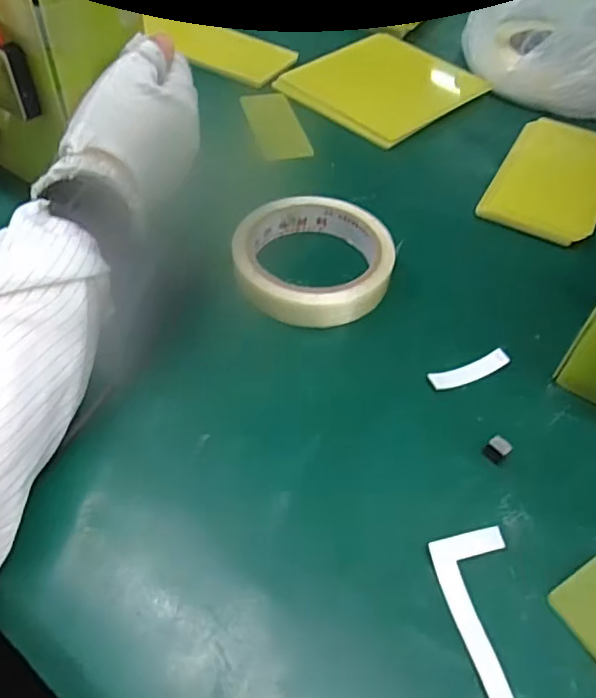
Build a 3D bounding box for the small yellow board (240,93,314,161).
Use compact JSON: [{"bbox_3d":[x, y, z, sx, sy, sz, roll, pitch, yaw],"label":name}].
[{"bbox_3d":[-0.019,-0.185,0.490,0.040,0.005,0.095,-10,52,-12],"label":"small yellow board"}]

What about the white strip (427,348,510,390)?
[{"bbox_3d":[0.096,0.012,0.330,0.049,0.005,0.012,-18,54,-17],"label":"white strip"}]

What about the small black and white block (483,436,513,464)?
[{"bbox_3d":[0.099,0.050,0.296,0.010,0.011,0.008,35,57,23],"label":"small black and white block"}]

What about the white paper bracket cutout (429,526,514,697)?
[{"bbox_3d":[0.088,0.121,0.238,0.037,0.006,0.098,-14,51,-8],"label":"white paper bracket cutout"}]

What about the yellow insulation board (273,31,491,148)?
[{"bbox_3d":[0.076,-0.239,0.533,0.145,0.010,0.136,-35,60,-27],"label":"yellow insulation board"}]

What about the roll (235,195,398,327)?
[{"bbox_3d":[0.009,-0.054,0.367,0.096,0.025,0.095,2,51,-2],"label":"roll"}]

